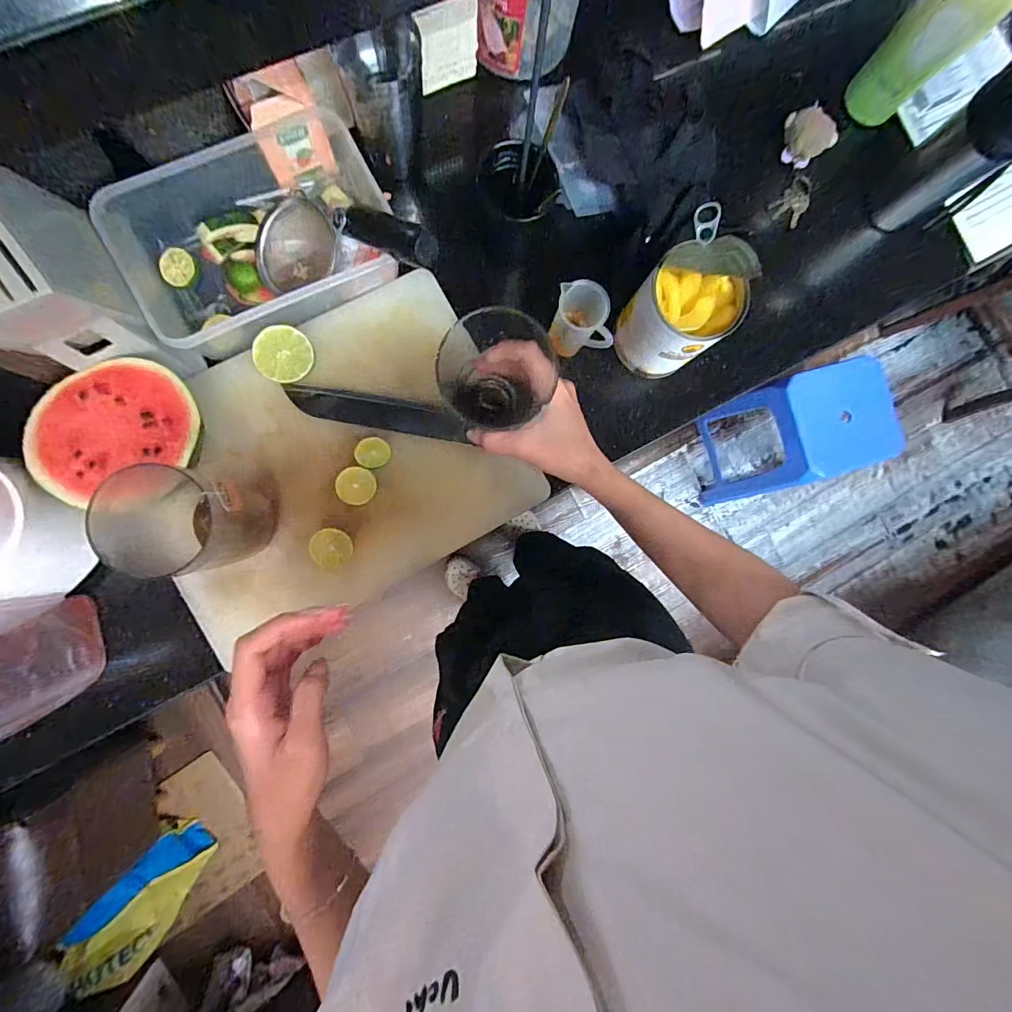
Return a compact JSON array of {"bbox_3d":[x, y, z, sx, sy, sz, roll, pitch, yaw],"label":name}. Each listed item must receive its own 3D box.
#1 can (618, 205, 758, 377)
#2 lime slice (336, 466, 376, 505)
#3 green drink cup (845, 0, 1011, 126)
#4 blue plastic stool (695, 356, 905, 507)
[{"bbox_3d":[0.187,-0.208,0.469,0.099,0.157,0.090,0,88,-6],"label":"can"},{"bbox_3d":[-0.163,-0.021,0.493,0.041,0.032,0.039,0,88,-6],"label":"lime slice"},{"bbox_3d":[0.480,-0.534,0.485,0.081,0.200,0.067,44,84,-3],"label":"green drink cup"},{"bbox_3d":[0.790,-0.186,1.257,0.317,0.424,0.278,-17,90,-7],"label":"blue plastic stool"}]

